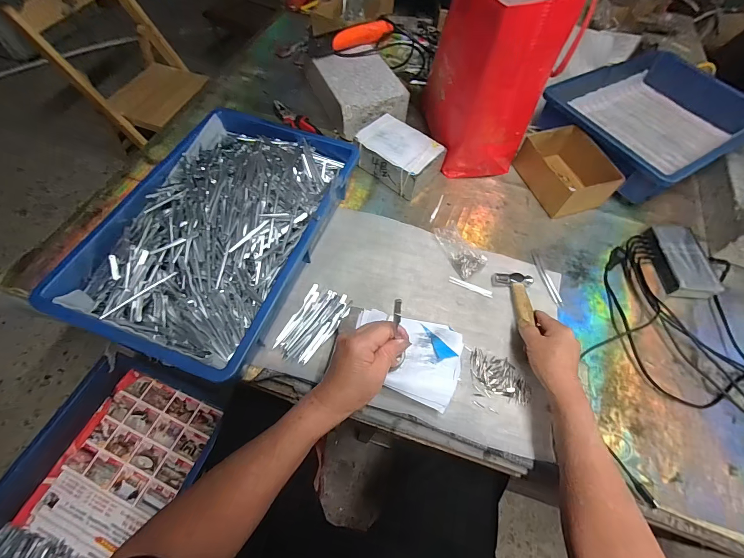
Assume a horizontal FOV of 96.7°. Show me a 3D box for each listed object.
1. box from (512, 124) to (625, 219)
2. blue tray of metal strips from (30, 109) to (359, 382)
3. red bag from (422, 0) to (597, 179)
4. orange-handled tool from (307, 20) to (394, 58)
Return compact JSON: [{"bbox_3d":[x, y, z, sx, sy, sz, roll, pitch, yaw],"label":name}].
[{"bbox_3d":[0.365,-0.209,0.626,0.123,0.066,0.162,-16,63,-12],"label":"box"},{"bbox_3d":[-0.227,-0.083,0.523,0.291,0.080,0.433,18,62,6],"label":"blue tray of metal strips"},{"bbox_3d":[0.204,-0.368,0.575,0.196,0.284,0.276,14,61,4],"label":"red bag"},{"bbox_3d":[-0.043,-0.505,0.690,0.192,0.038,0.030,-22,65,-15],"label":"orange-handled tool"}]

